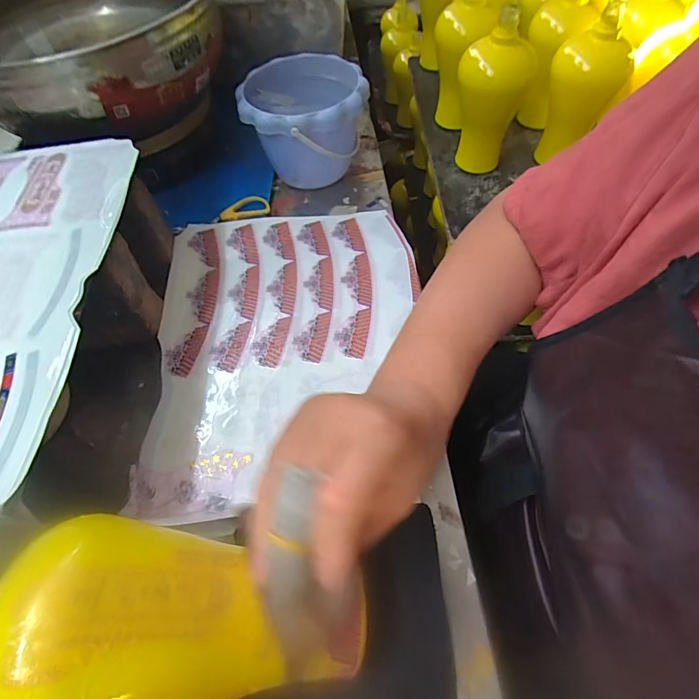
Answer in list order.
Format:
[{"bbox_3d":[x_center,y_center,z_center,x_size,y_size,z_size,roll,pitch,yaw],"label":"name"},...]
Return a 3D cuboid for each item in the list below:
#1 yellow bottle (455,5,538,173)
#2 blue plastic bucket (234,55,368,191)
[{"bbox_3d":[0.206,-0.351,0.626,0.088,0.221,0.097,18,58,13],"label":"yellow bottle"},{"bbox_3d":[-0.053,-0.284,0.554,0.143,0.118,0.150,-2,58,3],"label":"blue plastic bucket"}]

